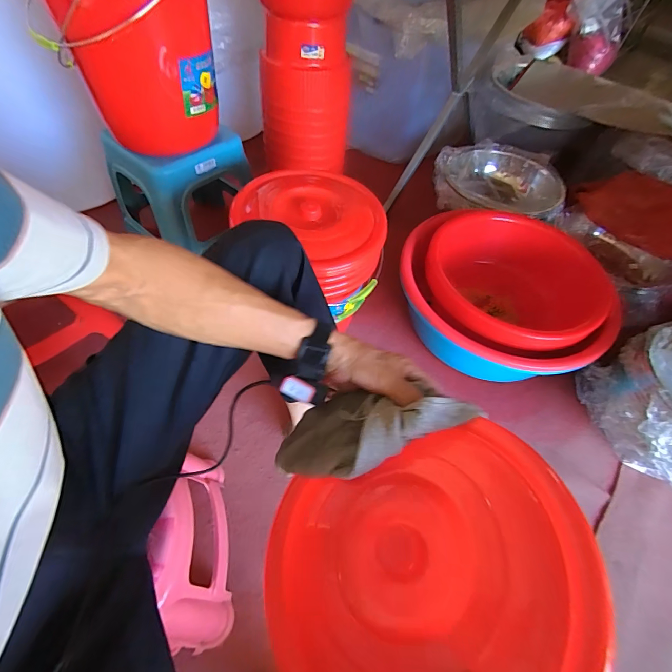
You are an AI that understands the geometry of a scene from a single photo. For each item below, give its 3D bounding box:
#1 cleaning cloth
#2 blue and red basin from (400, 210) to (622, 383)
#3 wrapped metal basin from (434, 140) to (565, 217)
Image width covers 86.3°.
[{"bbox_3d":[0.025,0.115,0.416,0.257,0.066,0.092,-21,49,28],"label":"cleaning cloth"},{"bbox_3d":[0.417,-0.099,0.938,0.456,0.203,0.502,-3,55,-8],"label":"blue and red basin"},{"bbox_3d":[0.534,-0.511,1.220,0.391,0.128,0.379,3,54,-4],"label":"wrapped metal basin"}]

